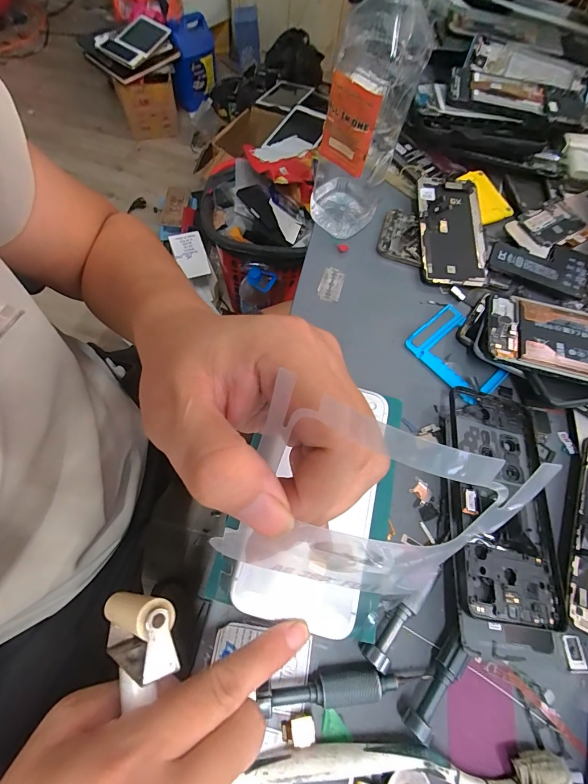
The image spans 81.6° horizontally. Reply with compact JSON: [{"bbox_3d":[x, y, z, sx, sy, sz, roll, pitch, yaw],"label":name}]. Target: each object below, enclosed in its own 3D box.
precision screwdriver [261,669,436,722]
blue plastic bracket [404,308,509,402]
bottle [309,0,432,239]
[{"bbox_3d":[0.029,0.174,0.201,0.099,0.011,0.015,-3,67,-8],"label":"precision screwdriver"},{"bbox_3d":[0.151,-0.035,0.310,0.067,0.009,0.083,-36,75,-19],"label":"blue plastic bracket"},{"bbox_3d":[0.060,-0.227,0.284,0.071,0.192,0.073,11,63,-2],"label":"bottle"}]

